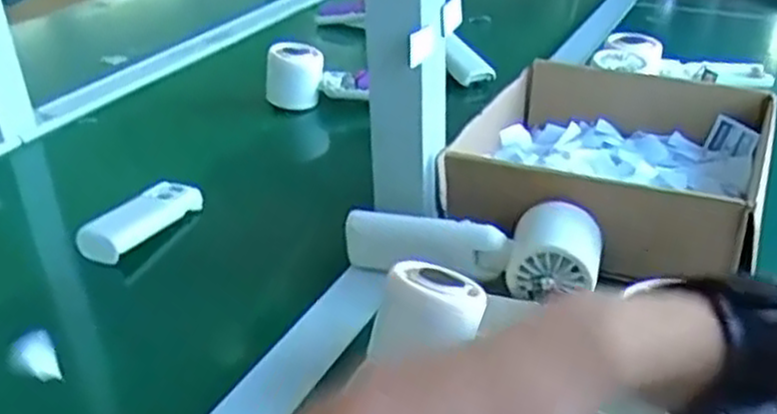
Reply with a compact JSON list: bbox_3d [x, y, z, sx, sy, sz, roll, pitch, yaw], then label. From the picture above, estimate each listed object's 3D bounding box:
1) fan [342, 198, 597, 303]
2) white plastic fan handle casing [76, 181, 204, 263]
[{"bbox_3d":[0.052,0.023,0.505,0.162,0.044,0.059,10,32,19],"label":"fan"},{"bbox_3d":[-0.191,0.006,0.606,0.038,0.023,0.102,14,34,26],"label":"white plastic fan handle casing"}]

